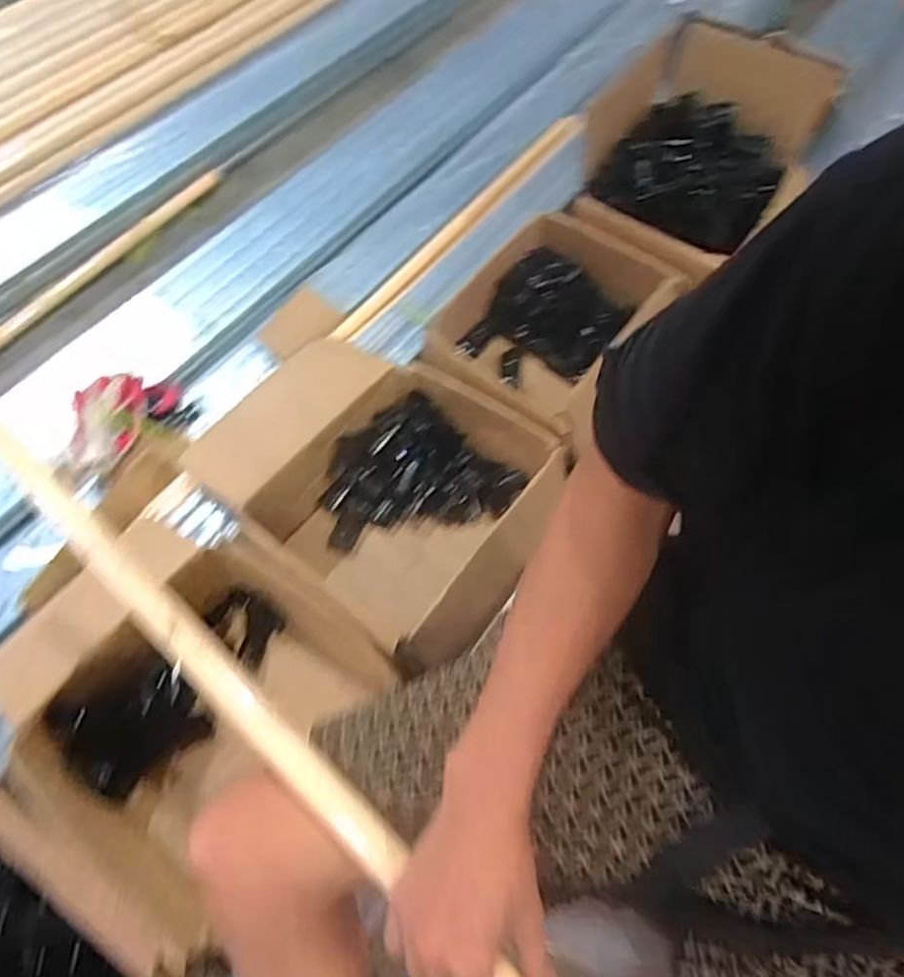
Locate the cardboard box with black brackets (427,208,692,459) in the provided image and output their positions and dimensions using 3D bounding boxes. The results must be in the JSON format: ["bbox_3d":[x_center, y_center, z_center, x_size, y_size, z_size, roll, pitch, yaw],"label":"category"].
[{"bbox_3d":[0.150,-0.241,1.018,0.298,0.129,0.377,35,64,13],"label":"cardboard box with black brackets"}]

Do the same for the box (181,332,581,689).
[{"bbox_3d":[-0.096,-0.004,0.882,0.430,0.140,0.356,35,64,13],"label":"box"}]

